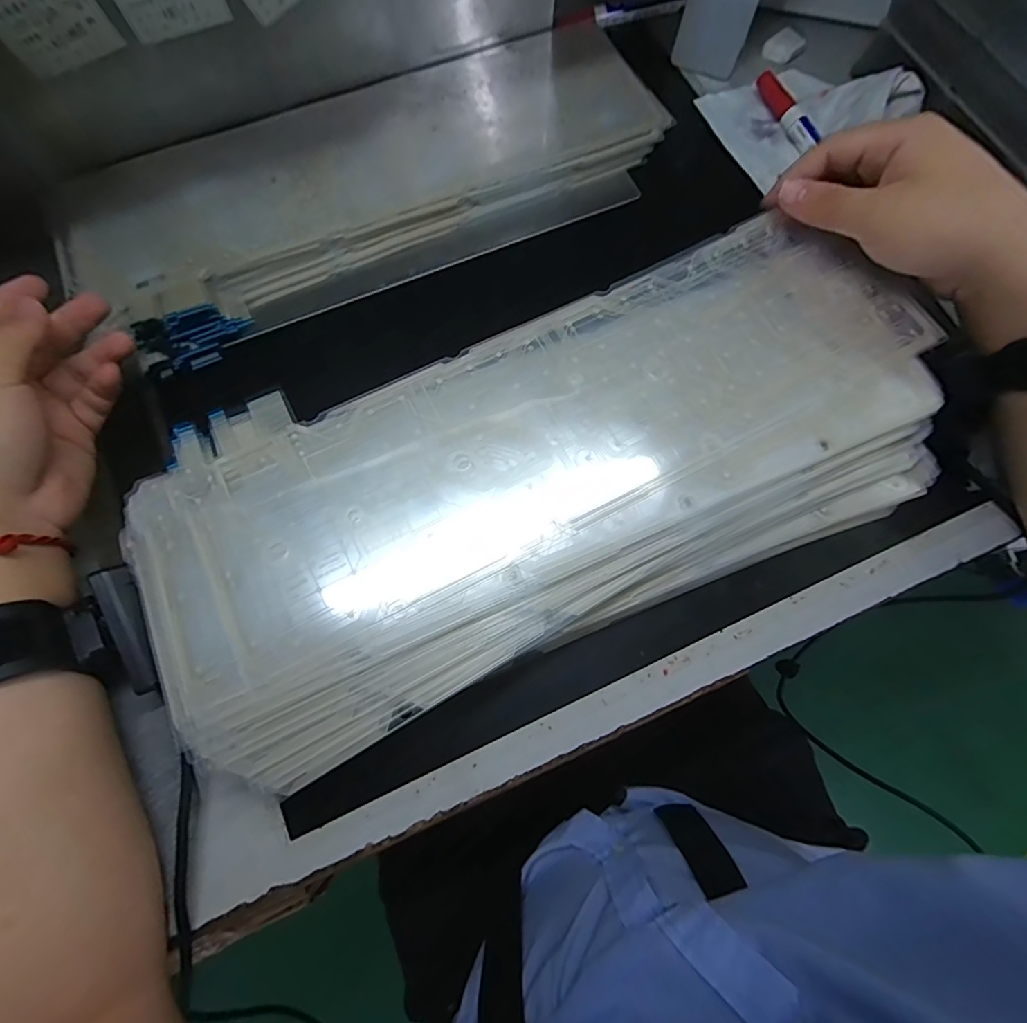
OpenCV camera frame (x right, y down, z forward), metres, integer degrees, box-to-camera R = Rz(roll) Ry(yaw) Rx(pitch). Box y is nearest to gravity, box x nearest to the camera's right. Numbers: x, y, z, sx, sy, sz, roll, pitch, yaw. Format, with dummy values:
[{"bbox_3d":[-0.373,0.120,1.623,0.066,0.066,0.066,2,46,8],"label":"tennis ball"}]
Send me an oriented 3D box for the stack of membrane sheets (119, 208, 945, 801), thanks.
[{"bbox_3d":[0.019,-0.025,0.290,0.443,0.036,0.190,-24,75,-7],"label":"stack of membrane sheets"}]

